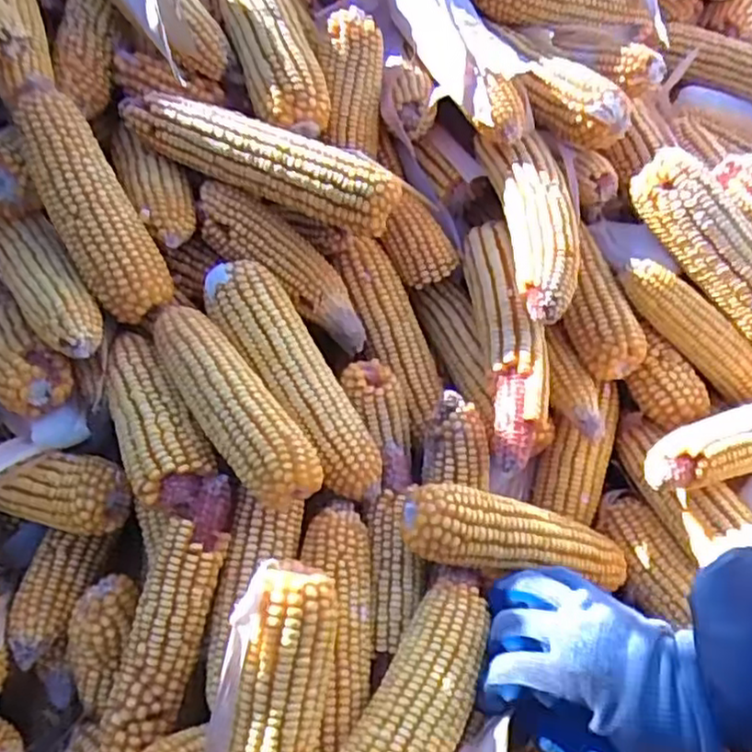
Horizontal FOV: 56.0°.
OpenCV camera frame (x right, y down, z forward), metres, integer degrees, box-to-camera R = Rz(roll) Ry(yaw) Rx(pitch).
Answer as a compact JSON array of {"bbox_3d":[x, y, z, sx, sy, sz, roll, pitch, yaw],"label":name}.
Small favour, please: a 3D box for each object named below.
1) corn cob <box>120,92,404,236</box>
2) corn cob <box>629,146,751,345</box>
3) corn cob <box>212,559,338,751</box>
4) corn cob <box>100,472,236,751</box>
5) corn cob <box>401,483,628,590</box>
[{"bbox_3d":[-0.088,-0.167,0.543,0.223,0.056,0.044,18,45,12],"label":"corn cob"},{"bbox_3d":[0.278,-0.092,0.560,0.199,0.059,0.046,49,52,-2],"label":"corn cob"},{"bbox_3d":[-0.063,0.209,0.400,0.059,0.045,0.197,9,85,3],"label":"corn cob"},{"bbox_3d":[-0.134,0.153,0.464,0.051,0.043,0.178,13,80,7],"label":"corn cob"},{"bbox_3d":[0.104,0.117,0.502,0.177,0.047,0.045,16,41,-18],"label":"corn cob"}]

